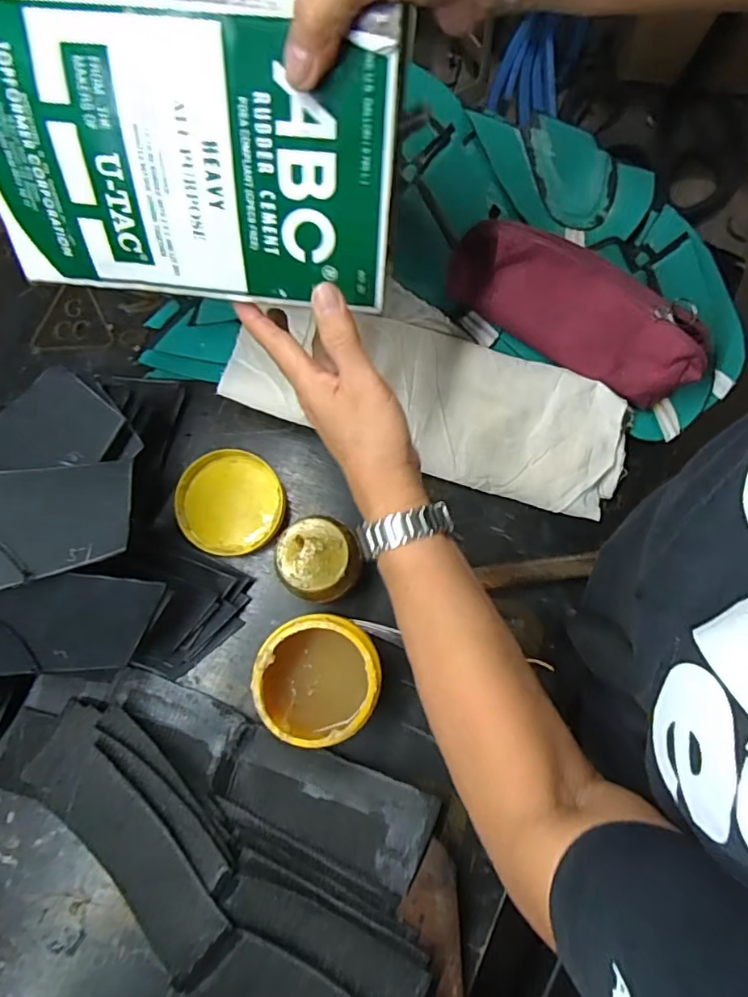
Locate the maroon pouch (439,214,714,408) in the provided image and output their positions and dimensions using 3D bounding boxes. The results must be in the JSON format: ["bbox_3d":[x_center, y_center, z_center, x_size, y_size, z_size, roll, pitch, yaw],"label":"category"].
[{"bbox_3d":[0.173,-0.159,0.469,0.229,0.073,0.070,28,80,4],"label":"maroon pouch"}]

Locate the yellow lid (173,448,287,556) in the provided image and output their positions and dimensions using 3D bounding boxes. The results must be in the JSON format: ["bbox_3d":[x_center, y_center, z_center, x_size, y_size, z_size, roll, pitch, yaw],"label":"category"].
[{"bbox_3d":[-0.129,0.003,0.503,0.094,0.018,0.093,0,80,-1],"label":"yellow lid"}]

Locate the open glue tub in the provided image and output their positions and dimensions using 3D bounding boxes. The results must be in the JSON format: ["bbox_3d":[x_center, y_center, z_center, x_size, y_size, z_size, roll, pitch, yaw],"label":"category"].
[{"bbox_3d":[-0.042,0.137,0.436,0.088,0.073,0.090,0,80,-1],"label":"open glue tub"}]

